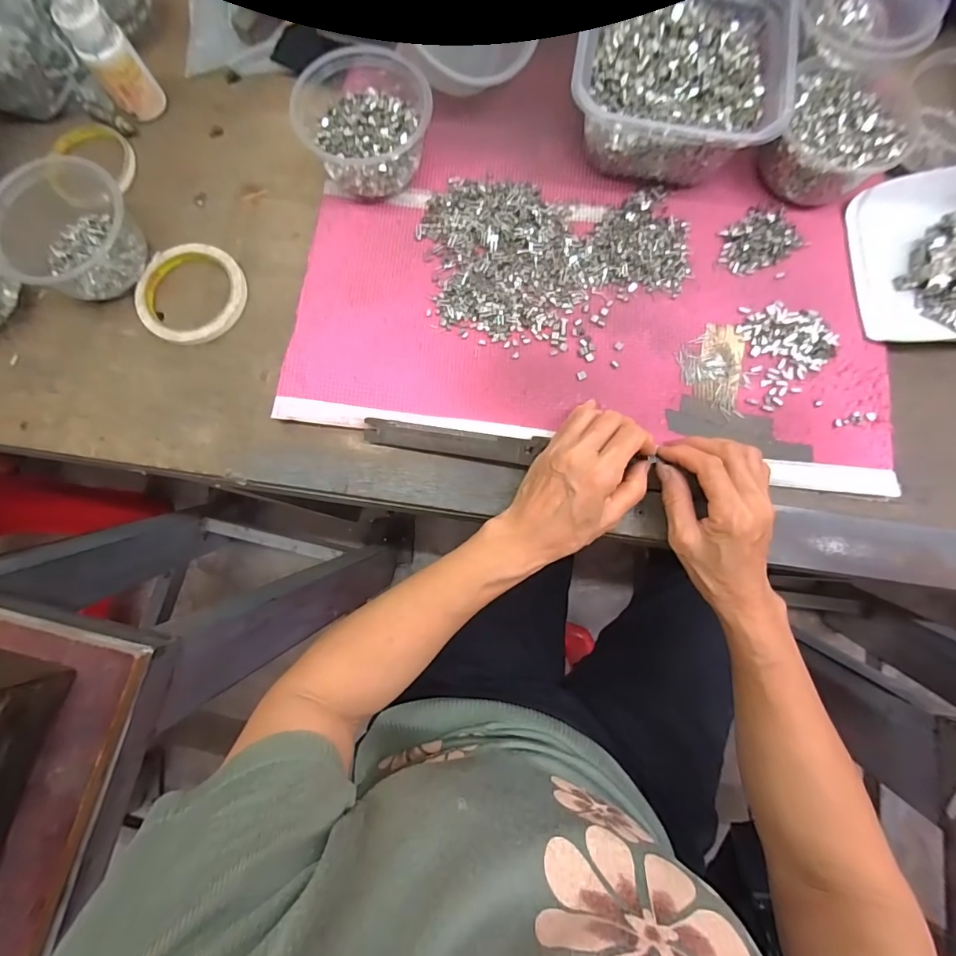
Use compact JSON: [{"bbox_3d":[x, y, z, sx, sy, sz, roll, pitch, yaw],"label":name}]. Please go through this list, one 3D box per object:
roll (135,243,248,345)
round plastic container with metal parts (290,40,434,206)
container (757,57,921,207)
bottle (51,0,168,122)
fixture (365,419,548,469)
[{"bbox_3d":[-0.267,-0.173,0.418,0.096,0.009,0.100,0,81,2],"label":"roll"},{"bbox_3d":[-0.105,-0.319,0.405,0.118,0.062,0.110,36,84,7],"label":"round plastic container with metal parts"},{"bbox_3d":[0.316,-0.305,0.397,0.102,0.053,0.122,23,82,5],"label":"container"},{"bbox_3d":[-0.340,-0.390,0.420,0.043,0.081,0.045,-20,81,-2],"label":"bottle"},{"bbox_3d":[-0.023,-0.029,0.379,0.165,0.016,0.026,7,81,3],"label":"fixture"}]

